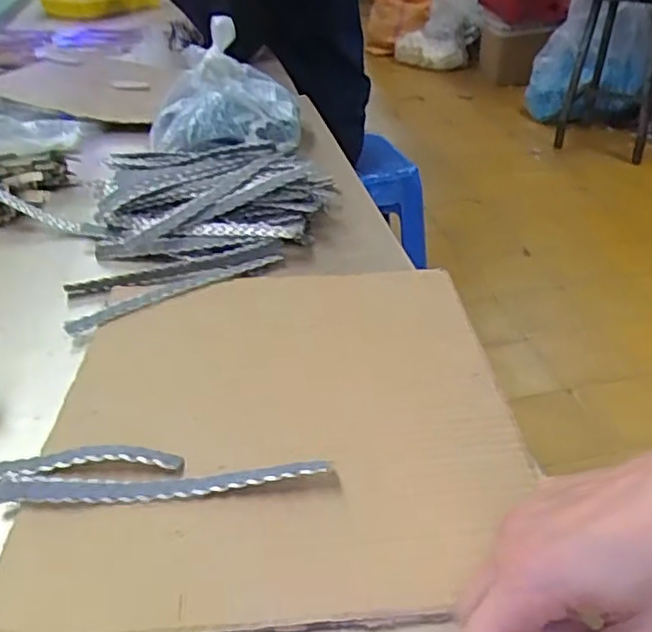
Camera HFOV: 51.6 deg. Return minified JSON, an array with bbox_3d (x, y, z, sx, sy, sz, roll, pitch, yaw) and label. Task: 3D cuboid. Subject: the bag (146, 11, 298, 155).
[{"bbox_3d":[-0.111,-0.225,0.711,0.163,0.118,0.149,-4,35,-2],"label":"bag"}]

